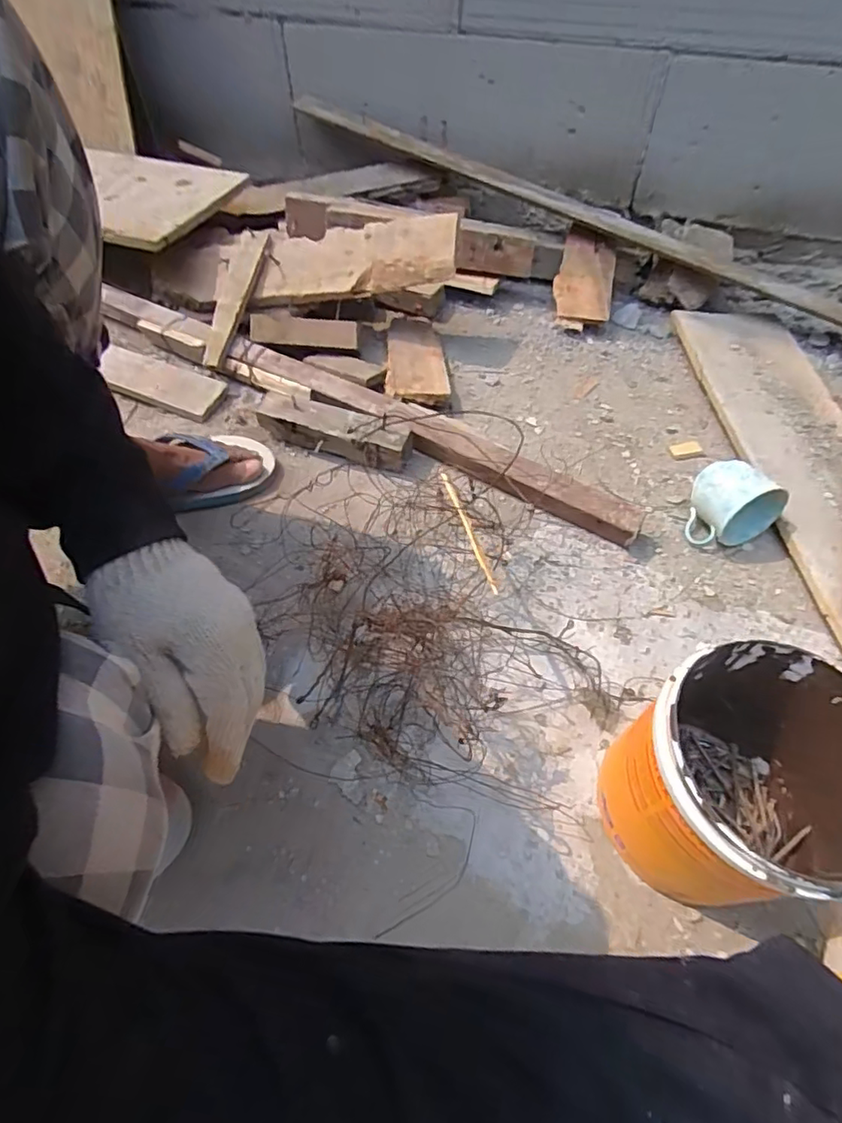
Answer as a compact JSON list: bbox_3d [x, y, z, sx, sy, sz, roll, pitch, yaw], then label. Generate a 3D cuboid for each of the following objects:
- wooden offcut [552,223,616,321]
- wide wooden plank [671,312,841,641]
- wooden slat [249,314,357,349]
[{"bbox_3d":[0.262,-0.460,0.903,0.089,0.020,0.162,7,82,19],"label":"wooden offcut"},{"bbox_3d":[0.487,-0.111,0.690,0.167,0.025,0.690,-3,55,-4],"label":"wide wooden plank"},{"bbox_3d":[-0.173,-0.335,0.825,0.157,0.039,0.012,4,13,1],"label":"wooden slat"}]

